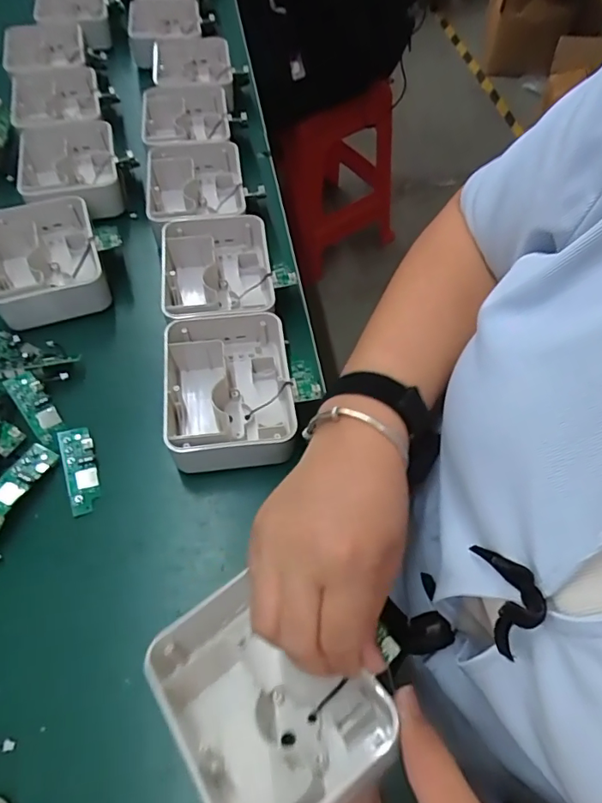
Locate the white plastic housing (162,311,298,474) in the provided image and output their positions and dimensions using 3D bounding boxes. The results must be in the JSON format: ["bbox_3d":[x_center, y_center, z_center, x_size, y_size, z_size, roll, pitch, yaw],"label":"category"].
[{"bbox_3d":[-0.061,-0.011,0.415,0.104,0.040,0.138,-7,59,-4],"label":"white plastic housing"}]

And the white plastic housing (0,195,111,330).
[{"bbox_3d":[-0.249,-0.139,0.486,0.098,0.038,0.131,-20,61,-12],"label":"white plastic housing"}]

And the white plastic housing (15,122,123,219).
[{"bbox_3d":[-0.260,-0.265,0.560,0.104,0.039,0.140,-18,61,-11],"label":"white plastic housing"}]

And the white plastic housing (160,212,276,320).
[{"bbox_3d":[-0.080,-0.114,0.492,0.103,0.071,0.128,-7,59,-4],"label":"white plastic housing"}]

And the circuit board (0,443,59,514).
[{"bbox_3d":[-0.212,0.057,0.378,0.023,0.004,0.060,26,49,-2],"label":"circuit board"}]

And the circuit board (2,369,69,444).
[{"bbox_3d":[-0.219,0.004,0.412,0.025,0.007,0.065,-32,80,-20],"label":"circuit board"}]

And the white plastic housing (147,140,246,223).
[{"bbox_3d":[-0.114,-0.227,0.556,0.103,0.058,0.132,-8,59,-5],"label":"white plastic housing"}]

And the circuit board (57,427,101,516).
[{"bbox_3d":[-0.174,0.052,0.392,0.024,0.007,0.070,-19,61,-11],"label":"circuit board"}]

